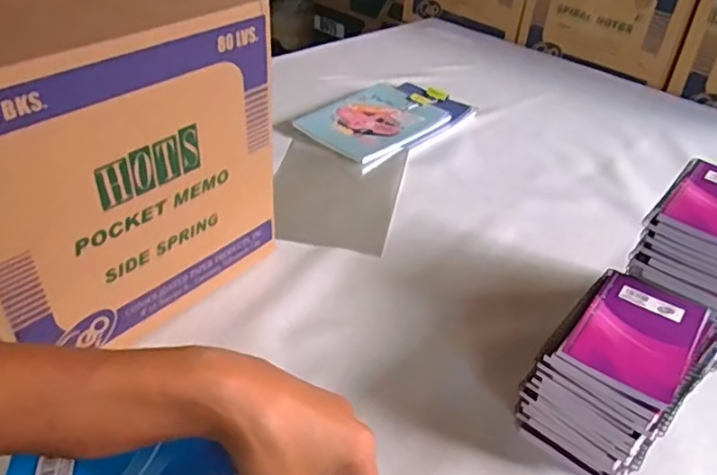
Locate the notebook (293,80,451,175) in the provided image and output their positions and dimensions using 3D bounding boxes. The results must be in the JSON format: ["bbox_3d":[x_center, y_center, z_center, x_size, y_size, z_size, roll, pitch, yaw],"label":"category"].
[{"bbox_3d":[0.027,-0.189,0.946,0.165,0.010,0.225,33,48,27],"label":"notebook"}]

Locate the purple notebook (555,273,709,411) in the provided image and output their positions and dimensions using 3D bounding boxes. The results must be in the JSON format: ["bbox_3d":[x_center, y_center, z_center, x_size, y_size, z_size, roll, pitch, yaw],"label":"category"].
[{"bbox_3d":[0.222,0.075,0.470,0.081,0.007,0.128,28,43,28],"label":"purple notebook"}]

